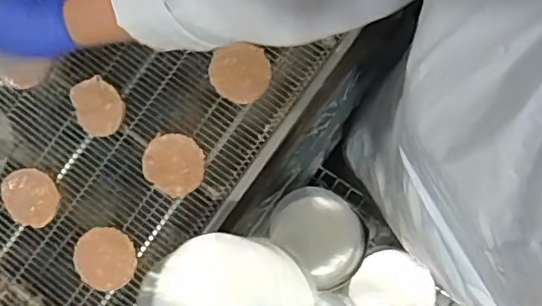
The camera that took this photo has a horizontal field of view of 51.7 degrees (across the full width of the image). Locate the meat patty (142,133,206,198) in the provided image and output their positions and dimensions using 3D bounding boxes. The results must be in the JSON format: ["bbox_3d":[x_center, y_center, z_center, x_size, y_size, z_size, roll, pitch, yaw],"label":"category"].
[{"bbox_3d":[-0.107,0.012,0.626,0.069,0.013,0.064,32,80,8],"label":"meat patty"}]

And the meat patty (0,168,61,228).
[{"bbox_3d":[-0.272,0.048,0.632,0.059,0.009,0.071,-40,79,-7],"label":"meat patty"}]

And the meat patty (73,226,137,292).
[{"bbox_3d":[-0.182,0.116,0.618,0.066,0.005,0.068,0,77,1],"label":"meat patty"}]

